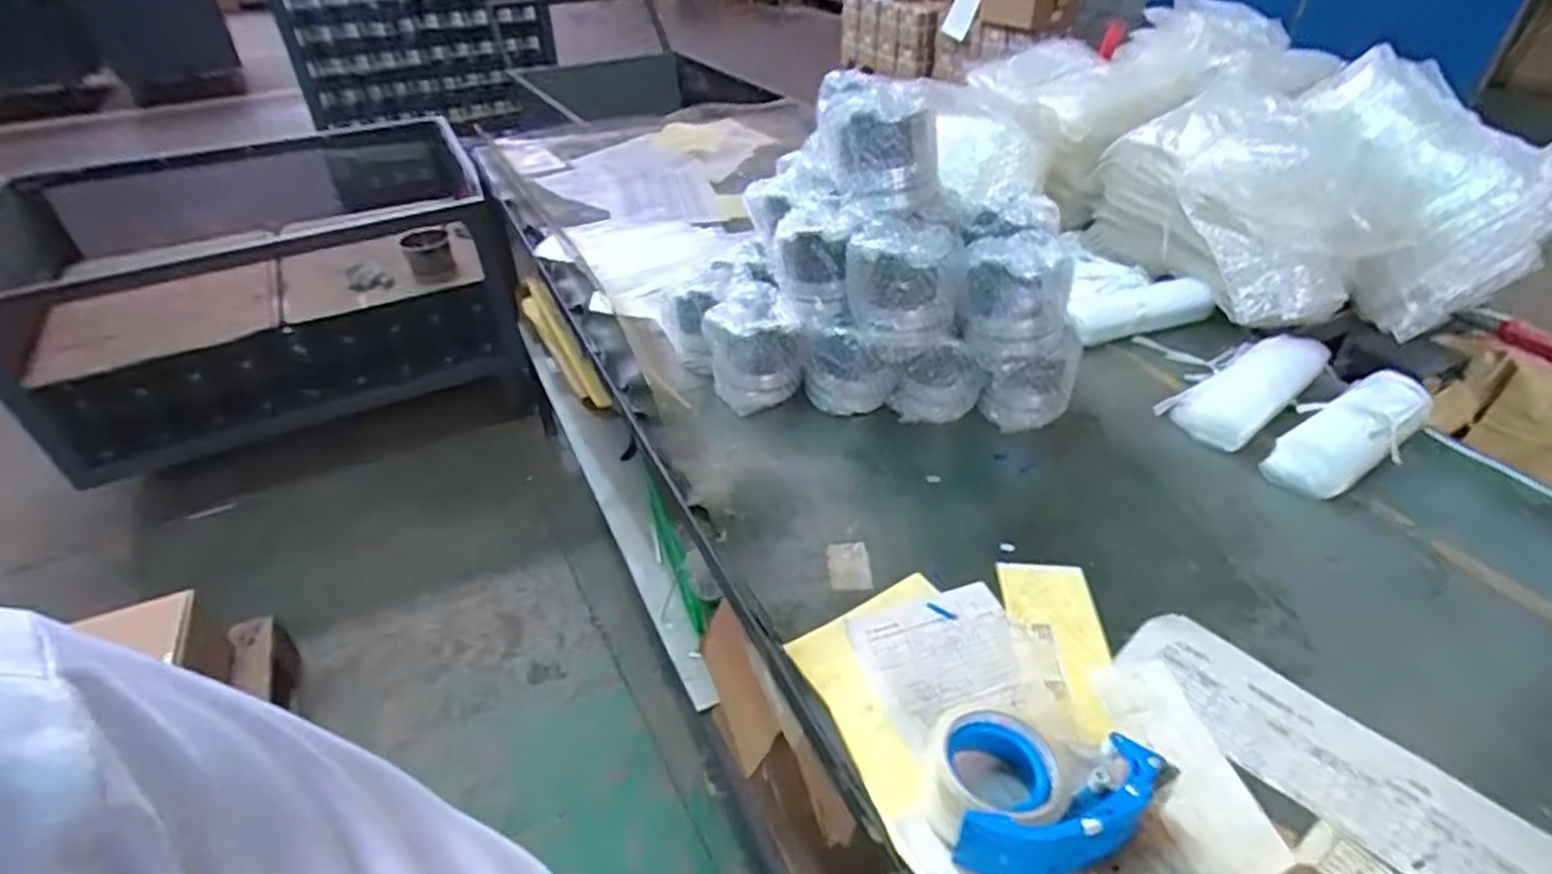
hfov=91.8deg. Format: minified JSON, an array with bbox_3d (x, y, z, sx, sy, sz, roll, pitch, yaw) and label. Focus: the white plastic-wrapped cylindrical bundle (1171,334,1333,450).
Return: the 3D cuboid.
[{"bbox_3d":[0.588,-0.060,0.919,0.251,0.050,0.093,-25,45,-28],"label":"white plastic-wrapped cylindrical bundle"}]

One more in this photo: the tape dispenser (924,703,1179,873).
[{"bbox_3d":[0.185,0.241,0.530,0.153,0.065,0.107,-11,40,-12],"label":"tape dispenser"}]

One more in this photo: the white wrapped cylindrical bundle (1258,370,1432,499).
[{"bbox_3d":[0.640,-0.005,0.835,0.226,0.061,0.090,-24,44,-26],"label":"white wrapped cylindrical bundle"}]

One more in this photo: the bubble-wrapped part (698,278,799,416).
[{"bbox_3d":[-0.030,-0.107,0.935,0.112,0.115,0.111,-6,39,-7],"label":"bubble-wrapped part"}]

